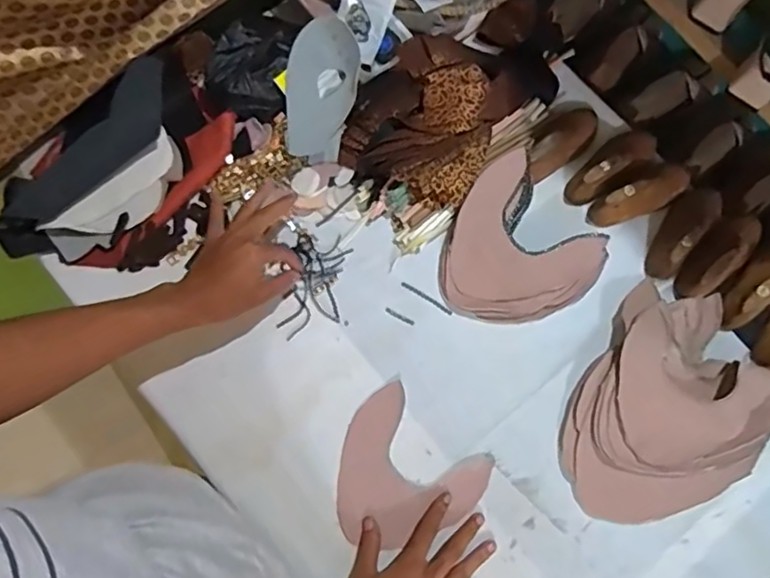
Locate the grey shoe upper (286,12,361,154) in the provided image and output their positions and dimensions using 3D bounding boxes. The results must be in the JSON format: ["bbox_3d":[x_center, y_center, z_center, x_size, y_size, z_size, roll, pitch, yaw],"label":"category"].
[{"bbox_3d":[-0.080,-0.247,0.725,0.082,0.013,0.163,8,99,-13],"label":"grey shoe upper"}]

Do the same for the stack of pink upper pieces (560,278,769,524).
[{"bbox_3d":[0.313,0.131,0.659,0.276,0.052,0.214,-40,79,-10],"label":"stack of pink upper pieces"}]

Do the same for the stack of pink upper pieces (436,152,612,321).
[{"bbox_3d":[0.152,-0.041,0.696,0.175,0.068,0.181,-41,79,-10],"label":"stack of pink upper pieces"}]

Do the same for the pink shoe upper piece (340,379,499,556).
[{"bbox_3d":[0.017,0.215,0.664,0.162,0.005,0.160,38,77,10],"label":"pink shoe upper piece"}]

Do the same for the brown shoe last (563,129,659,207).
[{"bbox_3d":[0.288,-0.158,0.734,0.141,0.053,0.056,-38,79,-9],"label":"brown shoe last"}]

